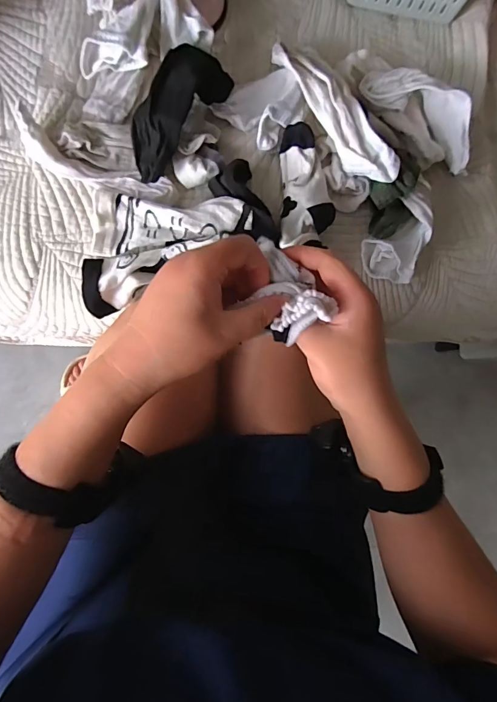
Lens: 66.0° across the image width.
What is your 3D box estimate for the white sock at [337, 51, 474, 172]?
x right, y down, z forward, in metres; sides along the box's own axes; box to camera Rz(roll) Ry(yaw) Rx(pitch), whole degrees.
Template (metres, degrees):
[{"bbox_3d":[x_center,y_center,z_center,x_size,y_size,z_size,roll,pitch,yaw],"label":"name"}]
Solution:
[{"bbox_3d":[0.197,-0.294,0.468,0.194,0.055,0.075,37,82,-4],"label":"white sock"}]

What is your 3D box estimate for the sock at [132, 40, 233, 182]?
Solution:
[{"bbox_3d":[-0.083,-0.265,0.423,0.069,0.043,0.155,34,95,-4],"label":"sock"}]

